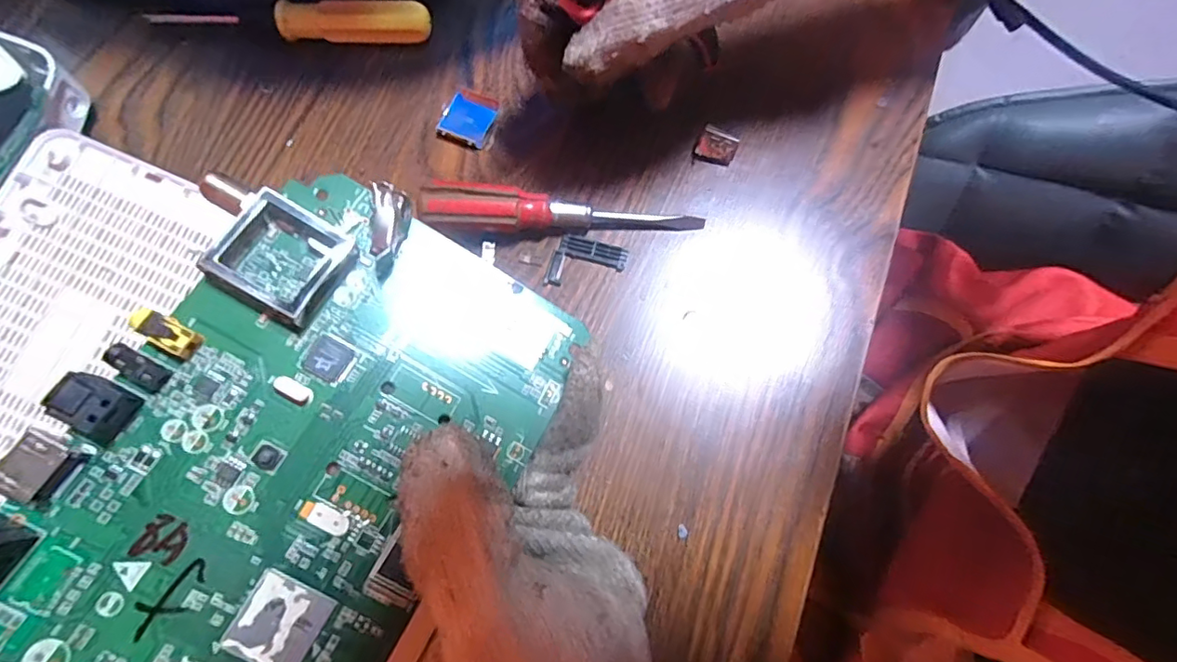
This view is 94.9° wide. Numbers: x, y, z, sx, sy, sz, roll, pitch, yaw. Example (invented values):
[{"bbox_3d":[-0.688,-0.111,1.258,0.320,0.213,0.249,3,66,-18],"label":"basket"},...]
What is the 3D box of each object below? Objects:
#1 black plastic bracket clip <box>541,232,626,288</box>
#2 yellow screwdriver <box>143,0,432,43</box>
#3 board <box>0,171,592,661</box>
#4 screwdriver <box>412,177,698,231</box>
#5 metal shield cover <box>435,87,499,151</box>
[{"bbox_3d":[-0.001,-0.034,0.276,0.038,0.004,0.028,13,76,5],"label":"black plastic bracket clip"},{"bbox_3d":[-0.165,-0.172,0.301,0.151,0.020,0.018,-1,75,1],"label":"yellow screwdriver"},{"bbox_3d":[-0.079,0.036,0.141,0.105,0.012,0.159,31,69,-7],"label":"board"},{"bbox_3d":[-0.012,-0.063,0.271,0.136,0.025,0.023,-3,75,0],"label":"screwdriver"},{"bbox_3d":[-0.066,-0.117,0.296,0.027,0.006,0.033,18,76,6],"label":"metal shield cover"}]

